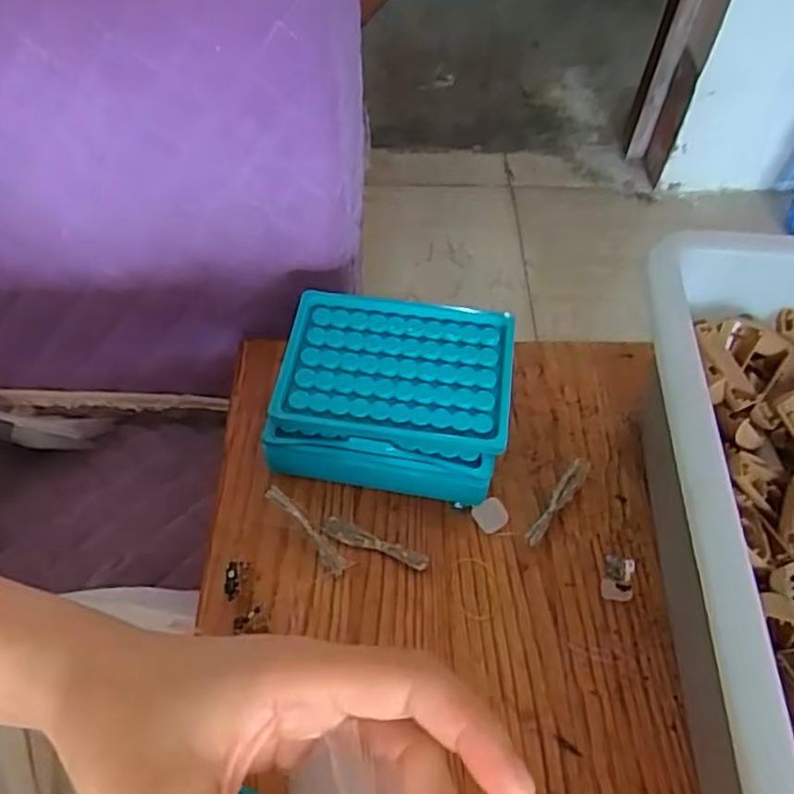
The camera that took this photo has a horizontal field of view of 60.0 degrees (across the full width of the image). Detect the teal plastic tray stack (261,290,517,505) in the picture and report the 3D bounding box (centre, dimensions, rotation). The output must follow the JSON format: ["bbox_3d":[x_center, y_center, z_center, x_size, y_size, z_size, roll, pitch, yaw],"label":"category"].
[{"bbox_3d":[-0.002,-0.002,0.421,0.135,0.051,0.109,8,56,2],"label":"teal plastic tray stack"}]

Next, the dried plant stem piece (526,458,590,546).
[{"bbox_3d":[0.096,0.061,0.409,0.010,0.008,0.067,34,61,19],"label":"dried plant stem piece"}]

